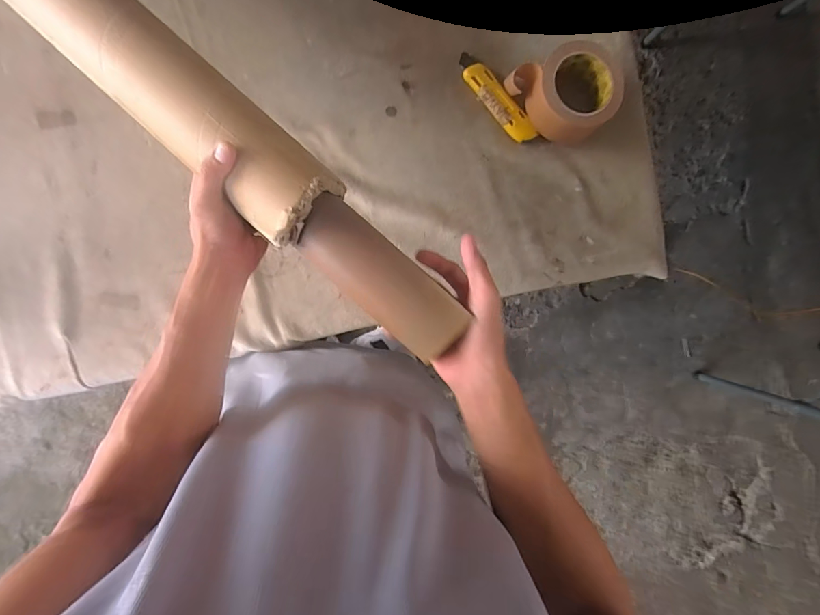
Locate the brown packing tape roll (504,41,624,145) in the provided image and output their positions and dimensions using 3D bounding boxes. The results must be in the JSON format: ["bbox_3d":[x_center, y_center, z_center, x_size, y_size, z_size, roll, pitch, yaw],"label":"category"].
[{"bbox_3d":[0.210,-0.288,0.526,0.114,0.059,0.130,-41,95,0],"label":"brown packing tape roll"}]

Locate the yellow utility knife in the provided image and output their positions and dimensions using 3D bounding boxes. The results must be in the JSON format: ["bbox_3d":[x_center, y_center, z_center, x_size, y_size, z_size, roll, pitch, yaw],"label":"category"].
[{"bbox_3d":[0.118,-0.286,0.543,0.034,0.015,0.142,-40,95,0],"label":"yellow utility knife"}]

